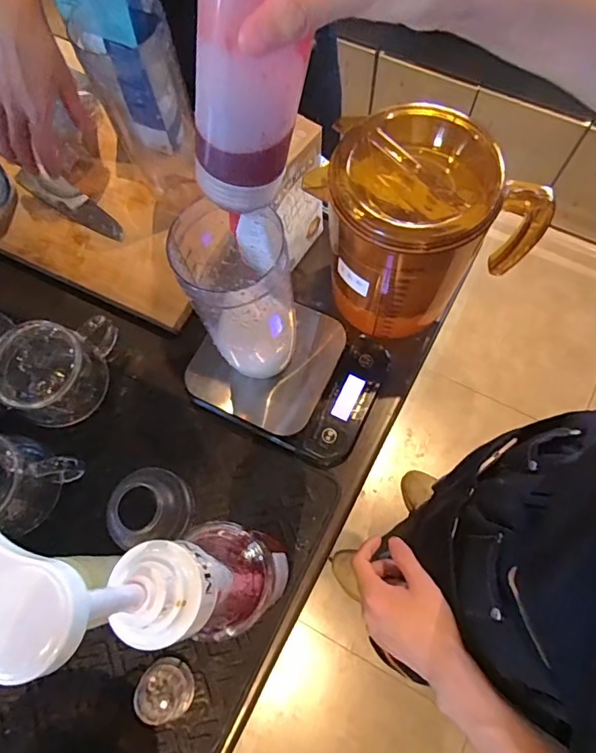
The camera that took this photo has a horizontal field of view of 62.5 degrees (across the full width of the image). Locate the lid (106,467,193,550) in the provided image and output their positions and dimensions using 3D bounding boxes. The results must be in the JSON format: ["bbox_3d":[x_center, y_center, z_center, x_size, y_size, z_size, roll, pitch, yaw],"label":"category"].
[{"bbox_3d":[-0.152,0.136,0.515,0.078,0.055,0.074,-1,71,2],"label":"lid"}]

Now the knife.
[{"bbox_3d":[-0.294,-0.225,0.637,0.172,0.013,0.034,32,75,12],"label":"knife"}]

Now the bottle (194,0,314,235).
[{"bbox_3d":[-0.025,-0.158,0.260,0.046,0.157,0.049,32,56,12],"label":"bottle"}]

